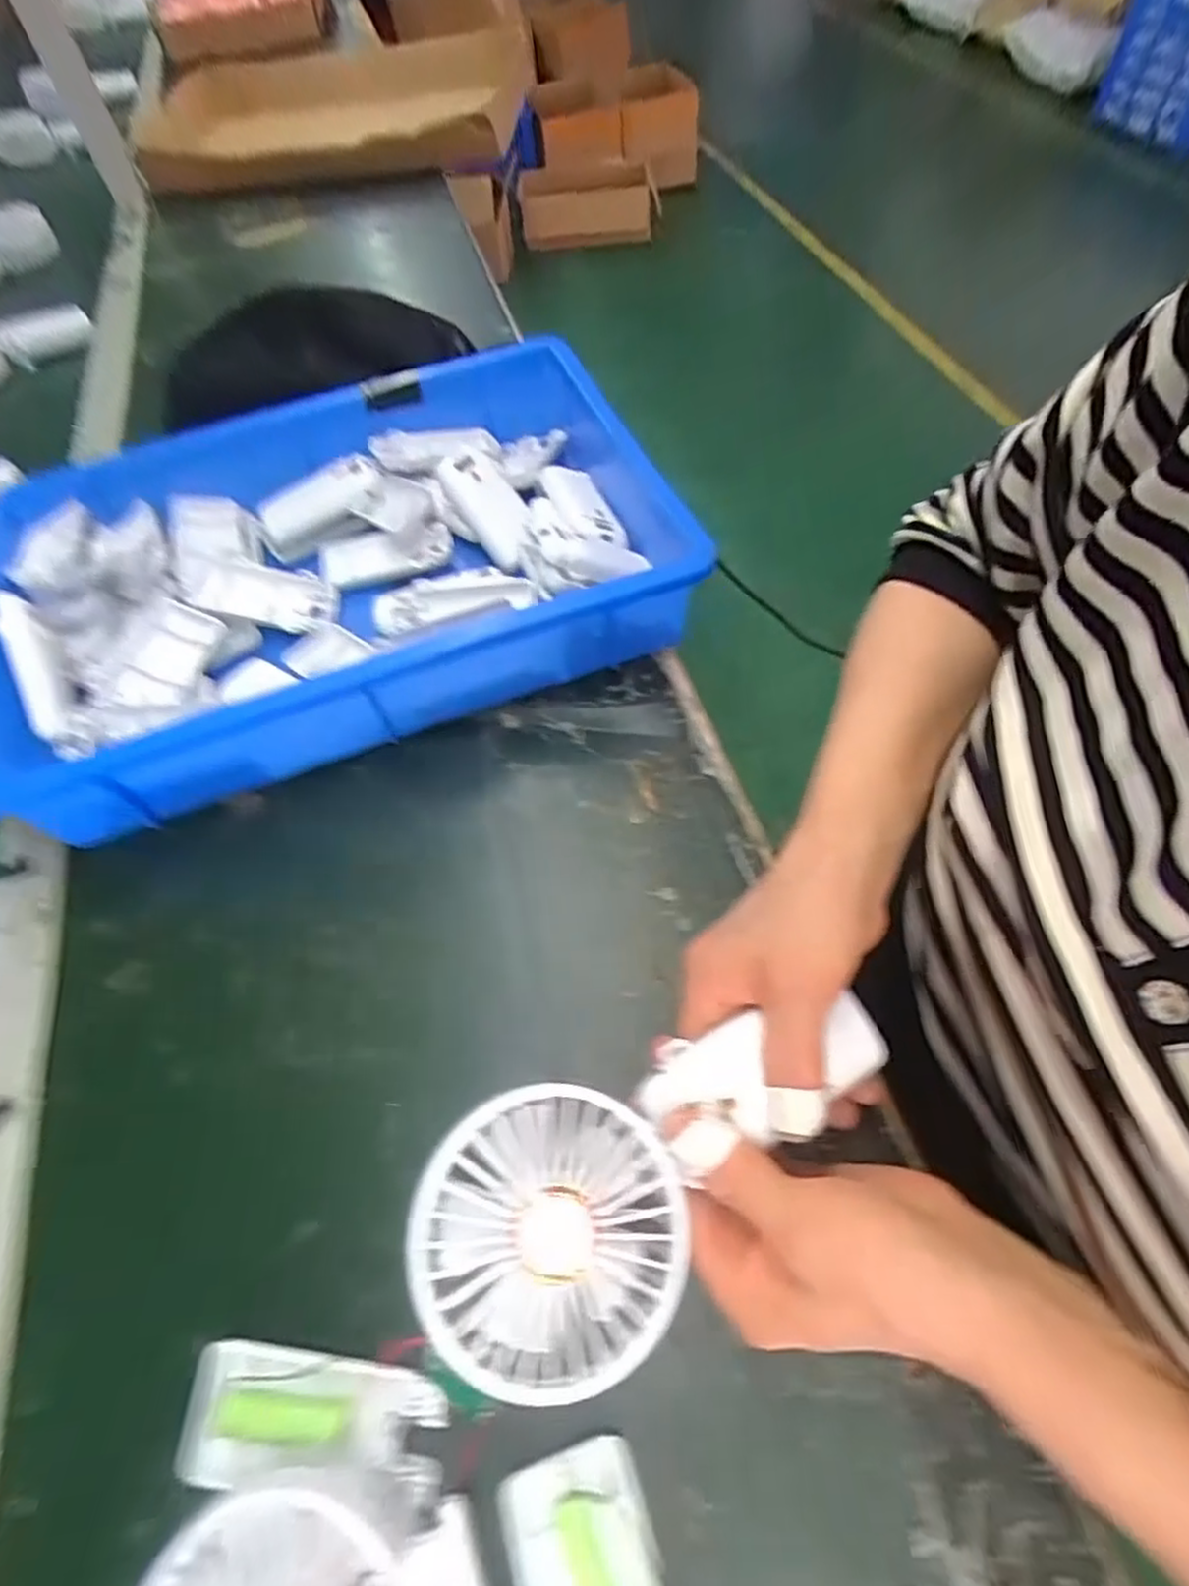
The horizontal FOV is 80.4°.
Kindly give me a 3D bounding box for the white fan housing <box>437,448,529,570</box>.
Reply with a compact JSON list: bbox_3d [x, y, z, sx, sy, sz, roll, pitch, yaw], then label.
[{"bbox_3d":[-0.076,-0.208,0.508,0.037,0.024,0.093,-31,86,-13],"label":"white fan housing"}]

